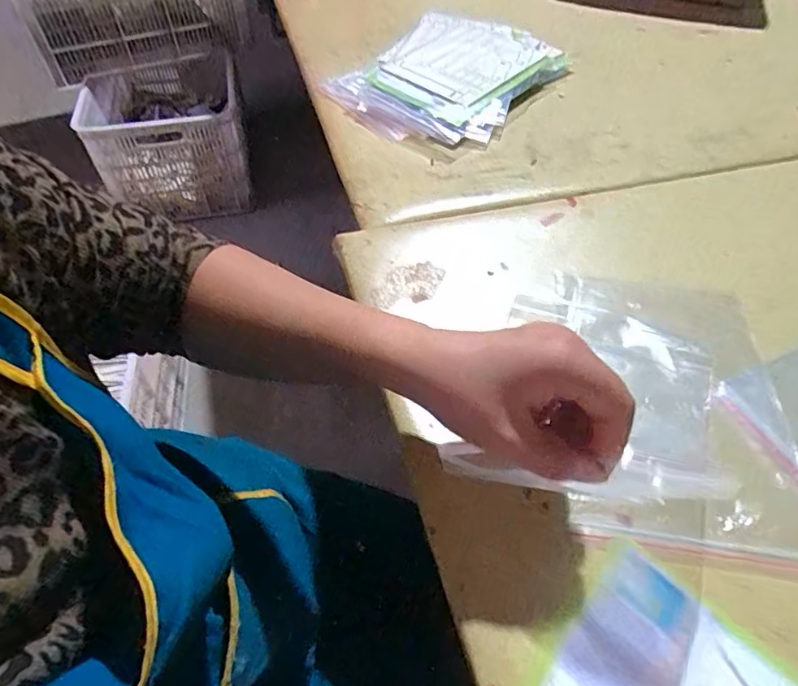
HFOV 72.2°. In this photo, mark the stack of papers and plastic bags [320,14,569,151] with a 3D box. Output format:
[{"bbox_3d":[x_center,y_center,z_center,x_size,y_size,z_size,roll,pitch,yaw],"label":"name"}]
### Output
[{"bbox_3d":[0.064,-0.341,0.691,0.220,0.041,0.284,36,59,25],"label":"stack of papers and plastic bags"}]

